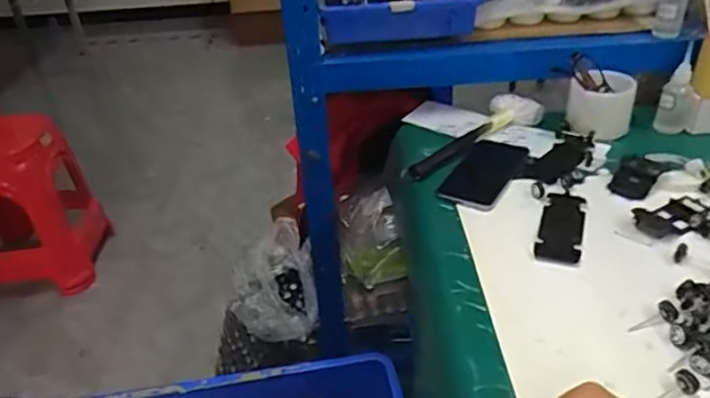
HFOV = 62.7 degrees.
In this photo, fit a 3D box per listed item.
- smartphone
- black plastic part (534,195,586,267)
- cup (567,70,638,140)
[{"bbox_3d":[0.171,-0.039,0.765,0.075,0.008,0.159,16,38,27],"label":"smartphone"},{"bbox_3d":[0.235,0.031,0.665,0.046,0.005,0.127,9,35,18],"label":"black plastic part"},{"bbox_3d":[0.351,-0.136,0.837,0.081,0.078,0.081,24,42,35],"label":"cup"}]

